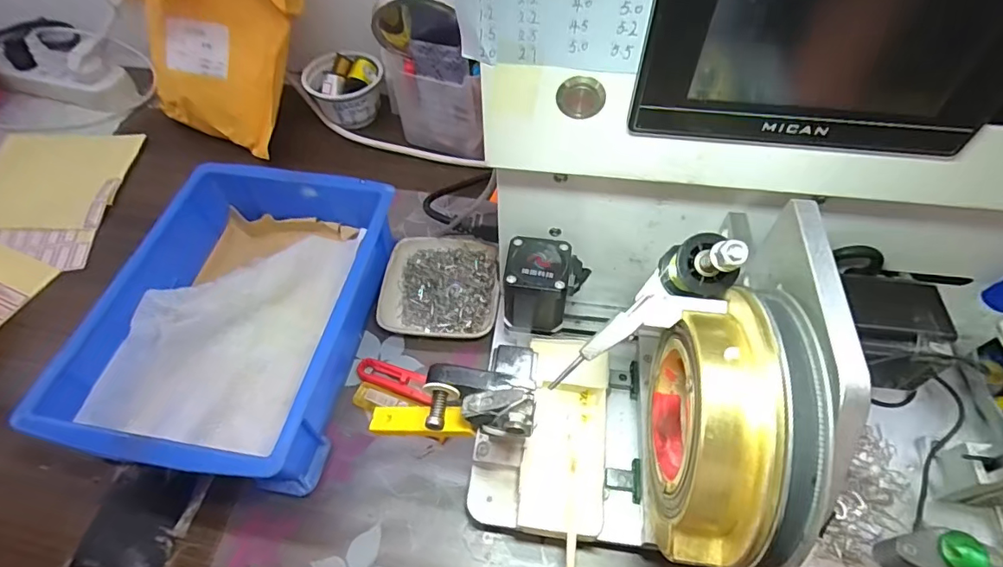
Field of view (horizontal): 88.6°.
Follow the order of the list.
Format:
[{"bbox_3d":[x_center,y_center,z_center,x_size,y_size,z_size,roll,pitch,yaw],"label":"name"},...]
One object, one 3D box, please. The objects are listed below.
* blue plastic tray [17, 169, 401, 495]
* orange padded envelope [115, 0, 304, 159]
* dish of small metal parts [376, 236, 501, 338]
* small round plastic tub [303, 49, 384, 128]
[{"bbox_3d":[-0.195,0.023,0.401,0.179,0.076,0.242,8,57,8],"label":"blue plastic tray"},{"bbox_3d":[-0.286,-0.254,0.511,0.150,0.218,0.053,16,23,-13],"label":"orange padded envelope"},{"bbox_3d":[-0.050,-0.001,0.440,0.097,0.017,0.097,2,56,2],"label":"dish of small metal parts"},{"bbox_3d":[-0.171,-0.217,0.576,0.071,0.061,0.067,0,56,1],"label":"small round plastic tub"}]

